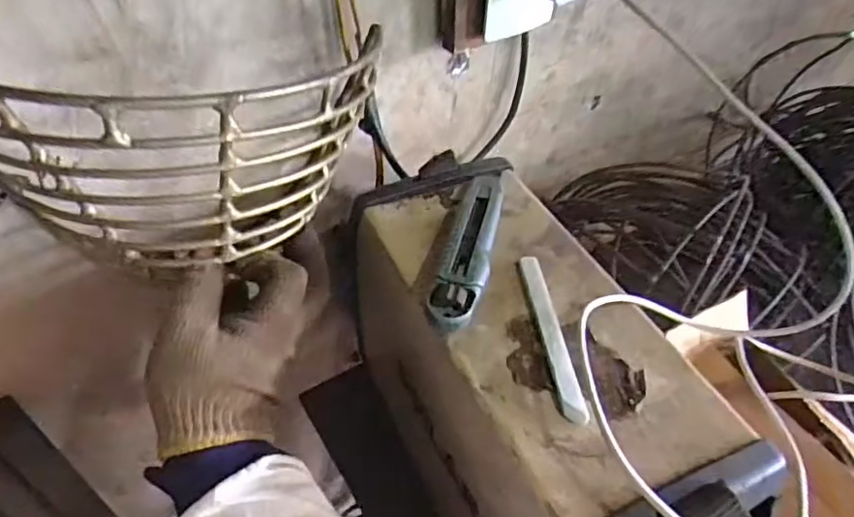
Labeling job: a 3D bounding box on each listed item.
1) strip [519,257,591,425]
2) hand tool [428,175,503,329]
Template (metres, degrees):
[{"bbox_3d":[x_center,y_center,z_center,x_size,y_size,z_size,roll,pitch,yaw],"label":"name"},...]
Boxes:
[{"bbox_3d":[0.075,0.043,0.359,0.013,0.006,0.121,-11,46,3],"label":"strip"},{"bbox_3d":[0.030,-0.011,0.397,0.029,0.025,0.151,11,46,8],"label":"hand tool"}]

